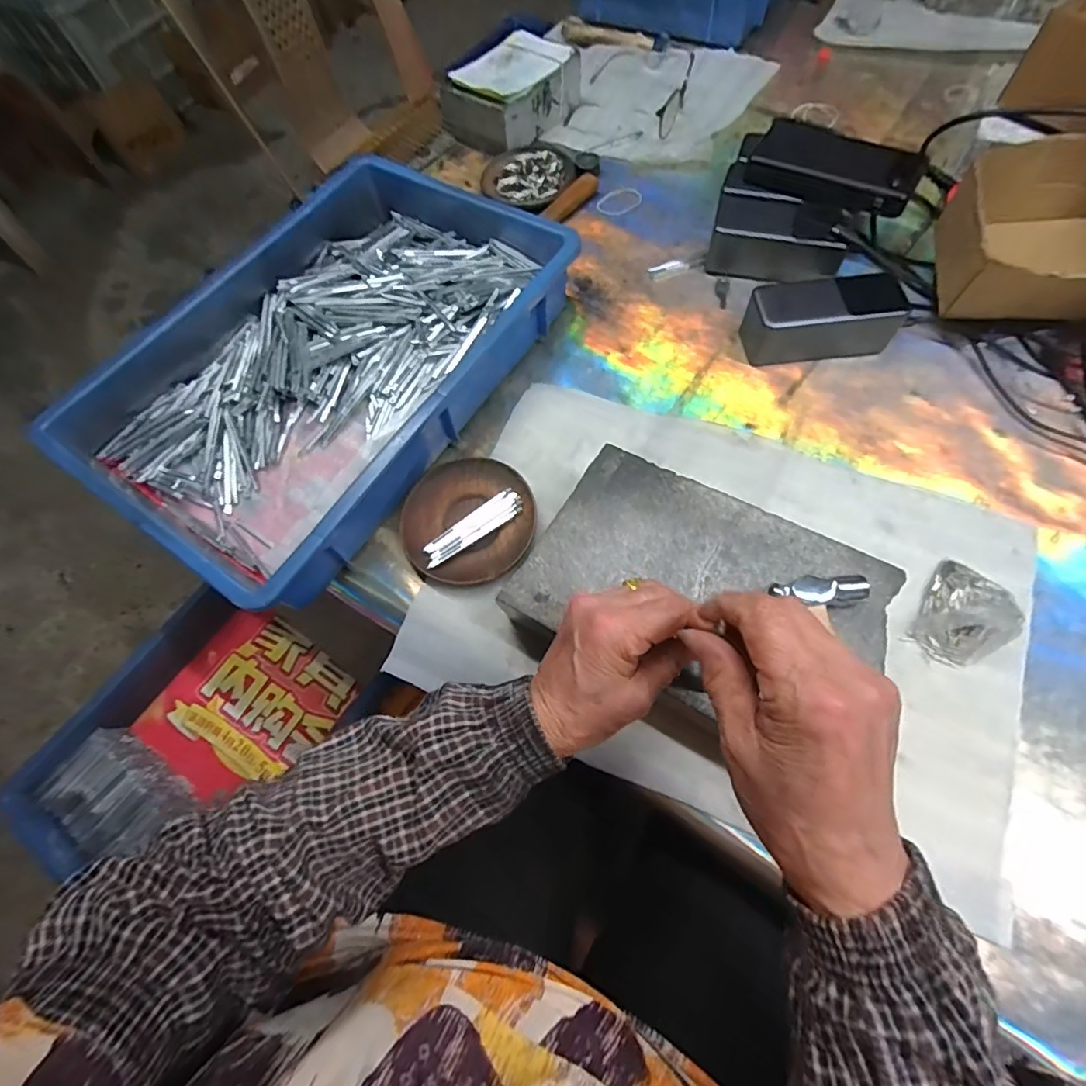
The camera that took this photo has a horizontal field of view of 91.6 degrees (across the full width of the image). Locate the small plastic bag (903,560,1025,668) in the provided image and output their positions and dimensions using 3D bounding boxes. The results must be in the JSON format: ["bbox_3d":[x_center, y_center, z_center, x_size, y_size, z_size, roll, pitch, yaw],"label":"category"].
[{"bbox_3d":[0.310,0.054,0.388,0.057,0.014,0.072,39,73,18],"label":"small plastic bag"}]

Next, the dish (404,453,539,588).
[{"bbox_3d":[-0.063,-0.022,0.448,0.109,0.012,0.113,-1,66,2],"label":"dish"}]

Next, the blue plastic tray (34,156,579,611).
[{"bbox_3d":[-0.190,-0.173,0.490,0.269,0.069,0.420,30,71,15],"label":"blue plastic tray"}]

